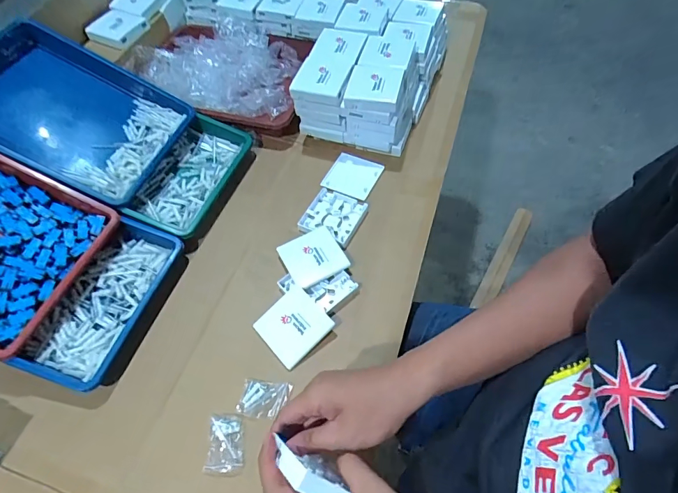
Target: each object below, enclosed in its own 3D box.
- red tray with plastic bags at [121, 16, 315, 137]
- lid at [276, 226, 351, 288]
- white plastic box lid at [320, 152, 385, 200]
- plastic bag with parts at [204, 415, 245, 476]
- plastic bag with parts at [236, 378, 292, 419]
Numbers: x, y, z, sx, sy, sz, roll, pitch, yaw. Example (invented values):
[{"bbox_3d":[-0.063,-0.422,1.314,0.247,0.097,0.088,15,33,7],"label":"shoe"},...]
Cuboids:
[{"bbox_3d":[-0.221,-0.343,0.802,0.328,0.088,0.246,10,58,9],"label":"red tray with plastic bags"},{"bbox_3d":[-0.039,0.014,0.605,0.086,0.016,0.085,-25,59,-13],"label":"lid"},{"bbox_3d":[0.023,-0.123,0.696,0.084,0.009,0.087,20,60,15],"label":"white plastic box lid"},{"bbox_3d":[-0.137,0.235,0.479,0.044,0.012,0.066,-5,57,0],"label":"plastic bag with parts"},{"bbox_3d":[-0.096,0.189,0.507,0.064,0.013,0.047,8,58,7],"label":"plastic bag with parts"}]

